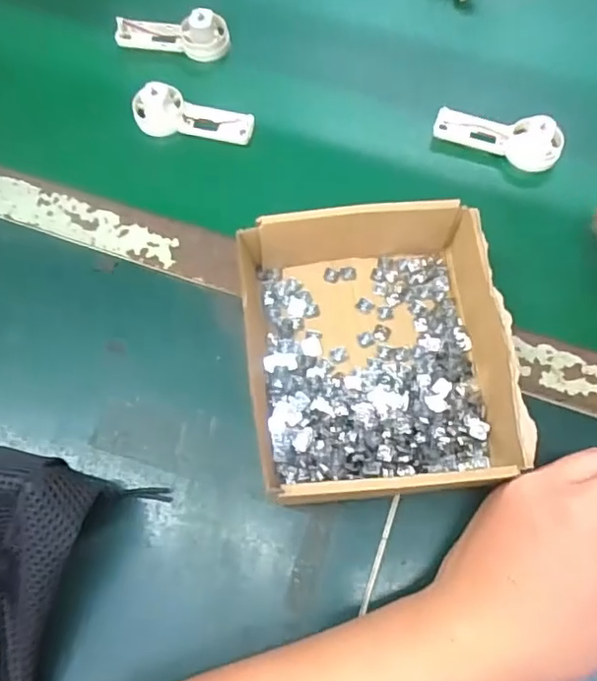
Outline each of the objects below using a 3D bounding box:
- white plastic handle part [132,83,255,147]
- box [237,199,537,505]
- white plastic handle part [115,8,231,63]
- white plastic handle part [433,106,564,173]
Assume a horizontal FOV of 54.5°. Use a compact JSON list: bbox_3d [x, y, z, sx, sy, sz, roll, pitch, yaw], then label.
[{"bbox_3d":[-0.082,-0.177,0.456,0.091,0.037,0.032,6,68,4],"label":"white plastic handle part"},{"bbox_3d":[0.045,0.007,0.353,0.149,0.054,0.181,-8,68,-2],"label":"box"},{"bbox_3d":[-0.106,-0.261,0.489,0.092,0.039,0.033,16,69,8],"label":"white plastic handle part"},{"bbox_3d":[0.152,-0.157,0.441,0.094,0.032,0.025,26,71,12],"label":"white plastic handle part"}]

